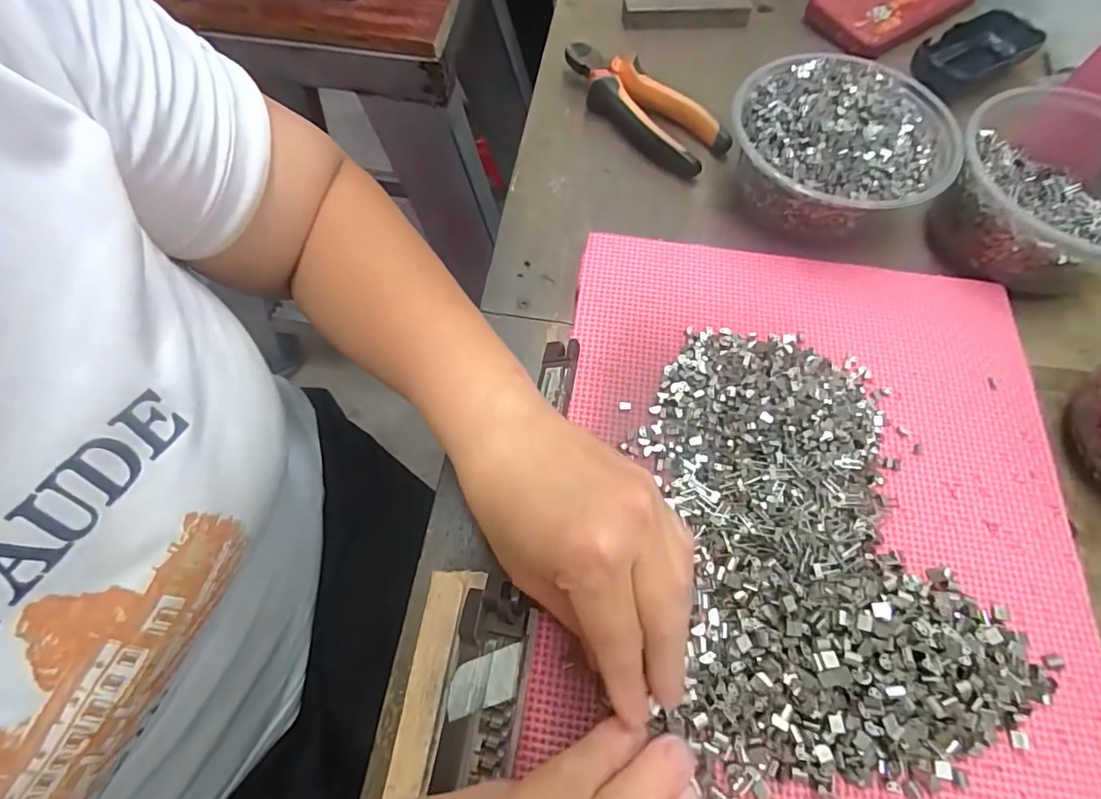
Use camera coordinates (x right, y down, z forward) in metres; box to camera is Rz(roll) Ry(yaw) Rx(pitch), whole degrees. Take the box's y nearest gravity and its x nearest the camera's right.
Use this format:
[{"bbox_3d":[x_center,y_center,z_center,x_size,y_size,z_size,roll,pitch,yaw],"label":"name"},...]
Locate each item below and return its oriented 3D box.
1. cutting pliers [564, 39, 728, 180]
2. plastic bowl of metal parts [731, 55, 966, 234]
[{"bbox_3d":[0.068,-0.229,0.381,0.049,0.028,0.146,-41,72,-16],"label":"cutting pliers"},{"bbox_3d":[0.183,-0.159,0.319,0.135,0.061,0.122,13,67,6],"label":"plastic bowl of metal parts"}]

